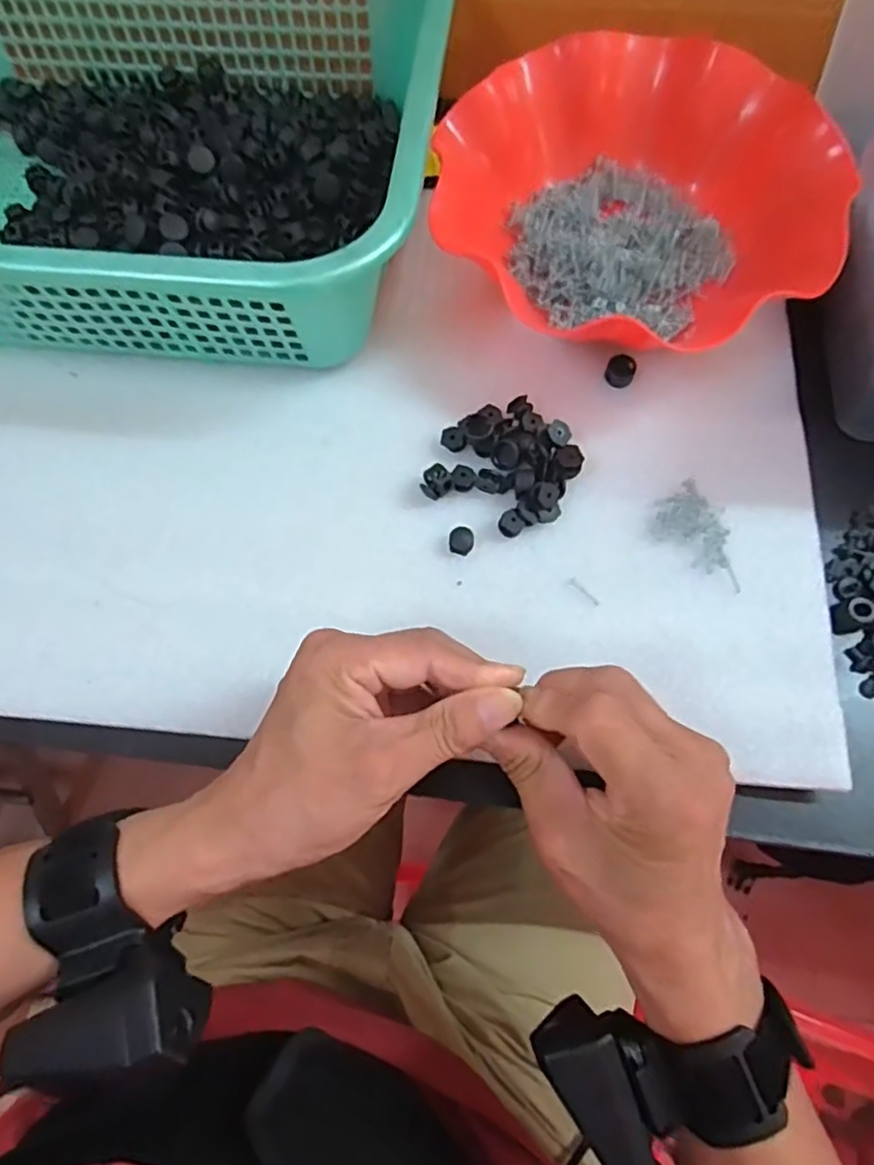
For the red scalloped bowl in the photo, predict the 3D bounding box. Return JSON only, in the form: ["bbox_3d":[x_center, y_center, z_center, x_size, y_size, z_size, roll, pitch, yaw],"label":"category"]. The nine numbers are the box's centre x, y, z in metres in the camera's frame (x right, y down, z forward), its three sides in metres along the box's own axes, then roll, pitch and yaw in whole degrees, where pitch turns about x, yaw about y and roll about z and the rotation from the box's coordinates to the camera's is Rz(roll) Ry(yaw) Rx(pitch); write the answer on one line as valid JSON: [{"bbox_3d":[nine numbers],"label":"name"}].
[{"bbox_3d":[0.122,-0.227,0.399,0.190,0.058,0.225,-38,73,-12],"label":"red scalloped bowl"}]

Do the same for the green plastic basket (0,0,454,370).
[{"bbox_3d":[-0.190,-0.269,0.400,0.382,0.088,0.300,3,69,2],"label":"green plastic basket"}]

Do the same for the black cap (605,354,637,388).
[{"bbox_3d":[0.108,-0.125,0.398,0.017,0.009,0.019,22,71,9],"label":"black cap"}]

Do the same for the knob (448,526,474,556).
[{"bbox_3d":[0.013,-0.022,0.362,0.013,0.007,0.013,17,71,7],"label":"knob"}]

